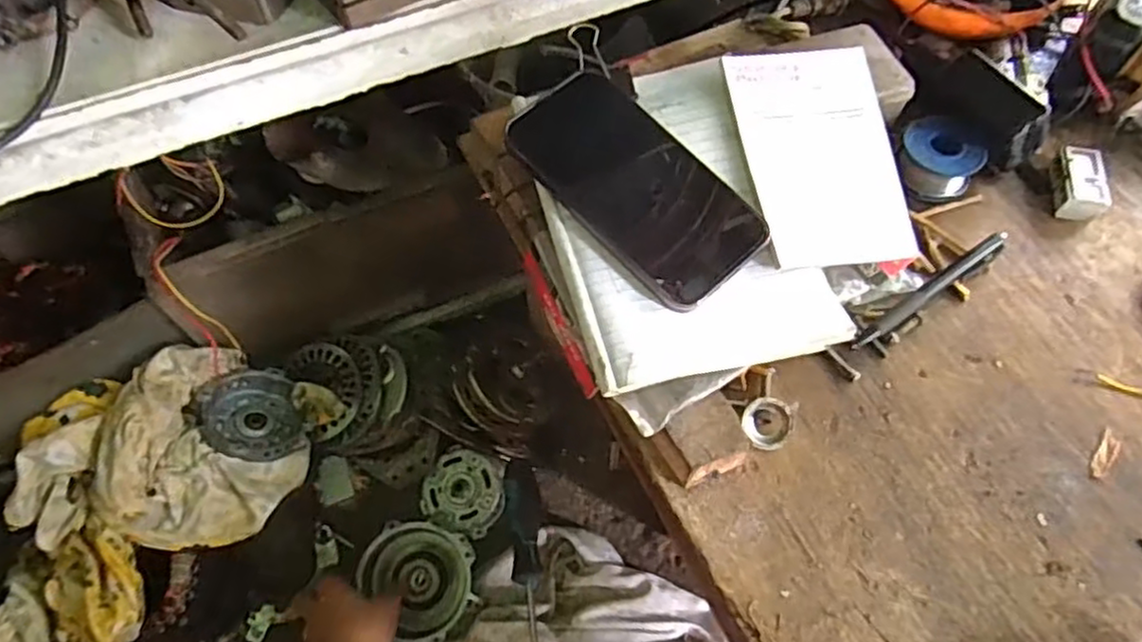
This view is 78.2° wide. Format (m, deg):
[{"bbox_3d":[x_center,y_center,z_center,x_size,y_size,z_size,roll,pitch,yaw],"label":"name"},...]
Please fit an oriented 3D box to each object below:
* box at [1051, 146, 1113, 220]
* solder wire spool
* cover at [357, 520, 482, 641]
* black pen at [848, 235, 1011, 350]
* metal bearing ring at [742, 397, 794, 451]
[{"bbox_3d":[0.351,-0.095,0.486,0.029,0.022,0.047,10,63,7],"label":"box"},{"bbox_3d":[0.254,-0.113,0.488,0.051,0.030,0.050,-20,63,-9],"label":"solder wire spool"},{"bbox_3d":[-0.140,0.242,0.661,0.098,0.041,0.108,-41,68,-18],"label":"cover"},{"bbox_3d":[0.231,-0.020,0.450,0.133,0.016,0.013,-31,66,-15],"label":"black pen"},{"bbox_3d":[0.114,0.060,0.409,0.027,0.014,0.027,0,62,1],"label":"metal bearing ring"}]

